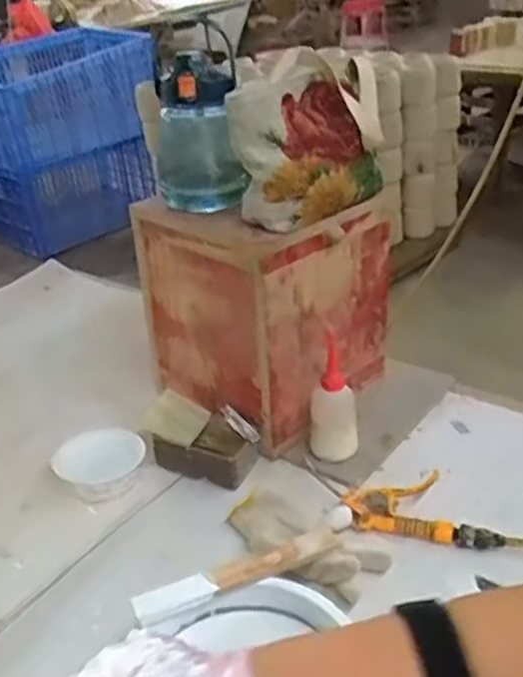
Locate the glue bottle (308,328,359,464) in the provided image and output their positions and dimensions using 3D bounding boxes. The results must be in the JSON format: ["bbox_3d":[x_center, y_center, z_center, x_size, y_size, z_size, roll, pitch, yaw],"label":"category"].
[{"bbox_3d":[0.093,0.086,0.913,0.058,0.153,0.055,7,33,21],"label":"glue bottle"}]

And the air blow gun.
[{"bbox_3d":[0.191,0.195,0.829,0.175,0.022,0.082,7,33,21],"label":"air blow gun"}]

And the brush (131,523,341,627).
[{"bbox_3d":[-0.019,0.220,0.667,0.199,0.022,0.027,-16,32,-17],"label":"brush"}]

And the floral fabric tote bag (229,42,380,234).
[{"bbox_3d":[0.059,-0.234,0.828,0.190,0.175,0.080,-29,38,-34],"label":"floral fabric tote bag"}]

